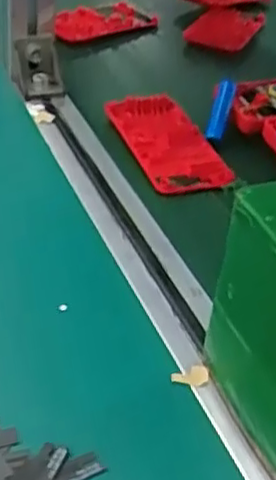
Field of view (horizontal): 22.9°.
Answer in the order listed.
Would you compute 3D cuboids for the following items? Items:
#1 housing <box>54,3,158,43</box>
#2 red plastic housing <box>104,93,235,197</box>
[{"bbox_3d":[-0.040,-0.222,0.699,0.110,0.016,0.057,-27,50,-33],"label":"housing"},{"bbox_3d":[0.022,-0.075,0.515,0.066,0.013,0.114,-8,40,-19],"label":"red plastic housing"}]

